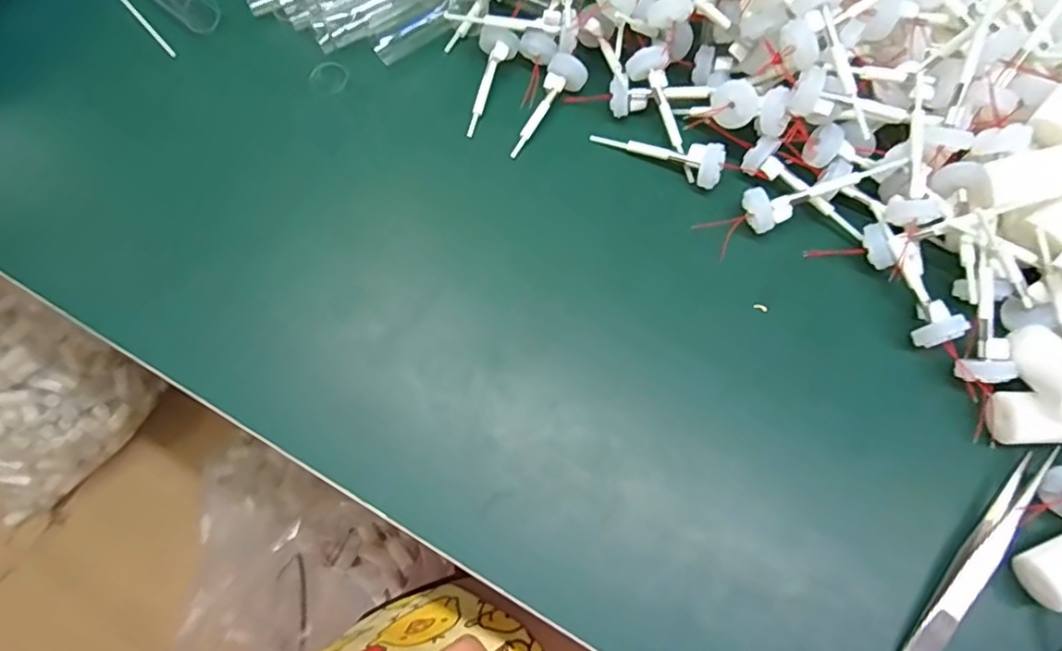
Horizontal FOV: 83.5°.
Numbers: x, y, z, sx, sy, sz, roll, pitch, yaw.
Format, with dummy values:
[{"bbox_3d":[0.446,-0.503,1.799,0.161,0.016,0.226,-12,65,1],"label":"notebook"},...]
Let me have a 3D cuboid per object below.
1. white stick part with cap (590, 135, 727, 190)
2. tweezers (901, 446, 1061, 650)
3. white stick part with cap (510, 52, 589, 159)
[{"bbox_3d":[0.062,-0.084,0.292,0.066,0.016,0.018,18,71,7],"label":"white stick part with cap"},{"bbox_3d":[0.162,0.099,0.226,0.011,0.015,0.128,37,75,13],"label":"tweezers"},{"bbox_3d":[0.009,-0.112,0.304,0.019,0.016,0.057,25,73,9],"label":"white stick part with cap"}]

